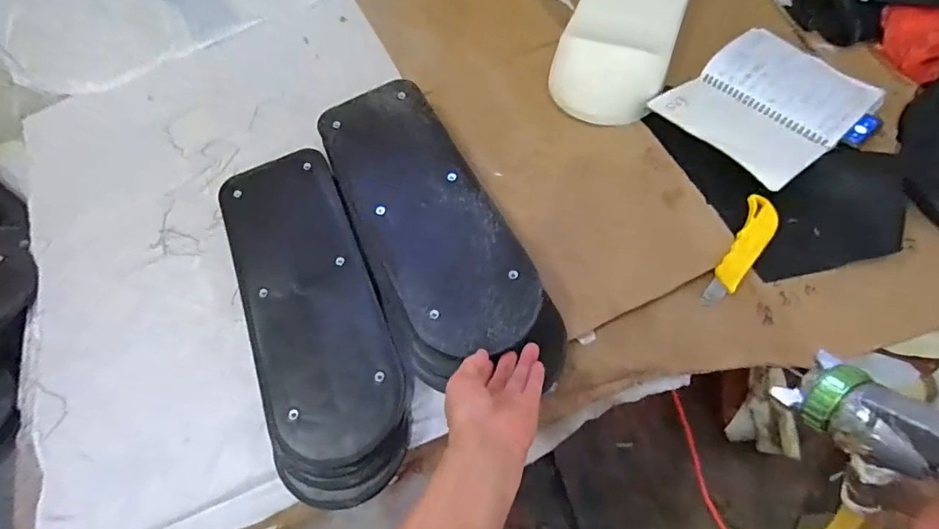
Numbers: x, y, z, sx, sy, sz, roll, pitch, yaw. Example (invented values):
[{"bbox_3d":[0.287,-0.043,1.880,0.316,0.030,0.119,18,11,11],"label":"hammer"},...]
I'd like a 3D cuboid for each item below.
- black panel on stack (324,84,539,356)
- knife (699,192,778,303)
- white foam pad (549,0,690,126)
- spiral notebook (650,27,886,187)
[{"bbox_3d":[-0.057,-0.074,0.636,0.146,0.012,0.408,-29,65,-2],"label":"black panel on stack"},{"bbox_3d":[0.332,-0.014,0.623,0.041,0.013,0.160,32,80,18],"label":"knife"},{"bbox_3d":[0.242,-0.384,0.765,0.156,0.077,0.372,19,64,12],"label":"white foam pad"},{"bbox_3d":[0.412,-0.223,0.714,0.246,0.030,0.211,-35,66,-16],"label":"spiral notebook"}]

